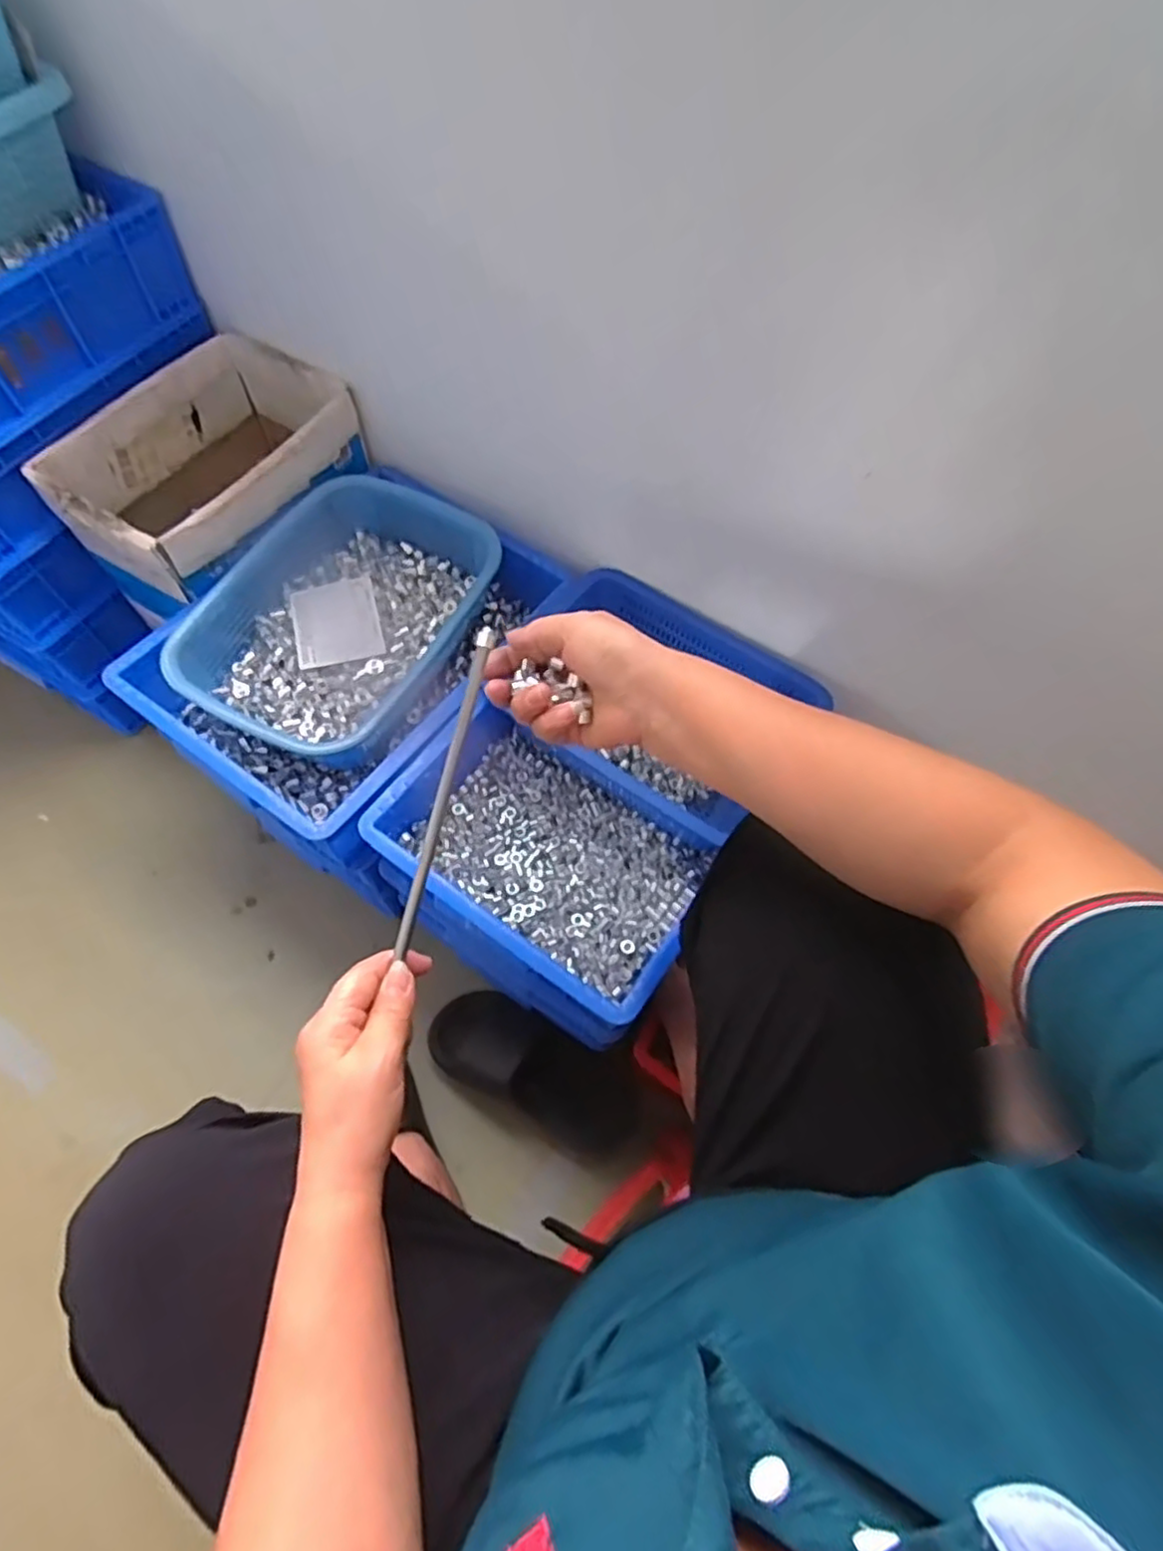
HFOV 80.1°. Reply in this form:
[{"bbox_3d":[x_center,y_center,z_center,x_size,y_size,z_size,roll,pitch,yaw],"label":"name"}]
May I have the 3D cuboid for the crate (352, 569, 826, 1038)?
[{"bbox_3d":[0.017,0.004,0.726,0.290,0.120,0.416,31,65,11],"label":"crate"}]

